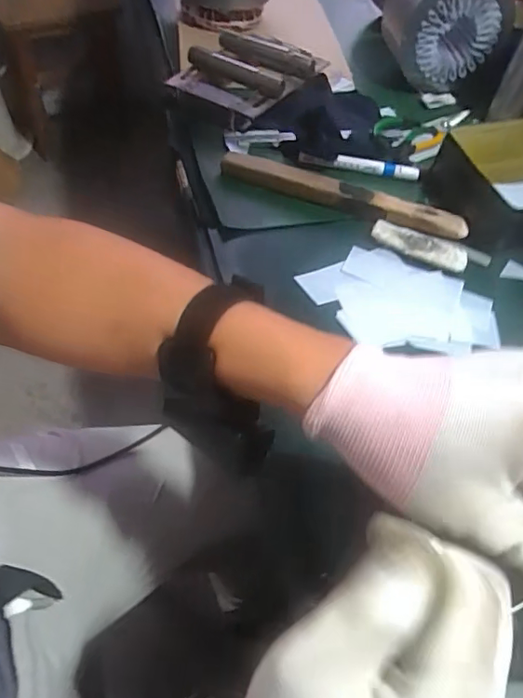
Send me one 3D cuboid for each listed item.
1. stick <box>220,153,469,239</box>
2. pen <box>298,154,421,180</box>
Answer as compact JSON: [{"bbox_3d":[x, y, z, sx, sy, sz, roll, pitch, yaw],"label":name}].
[{"bbox_3d":[0.088,-0.170,0.580,0.274,0.027,0.026,18,55,8],"label":"stick"},{"bbox_3d":[0.117,-0.220,0.622,0.143,0.013,0.010,7,55,0],"label":"pen"}]

